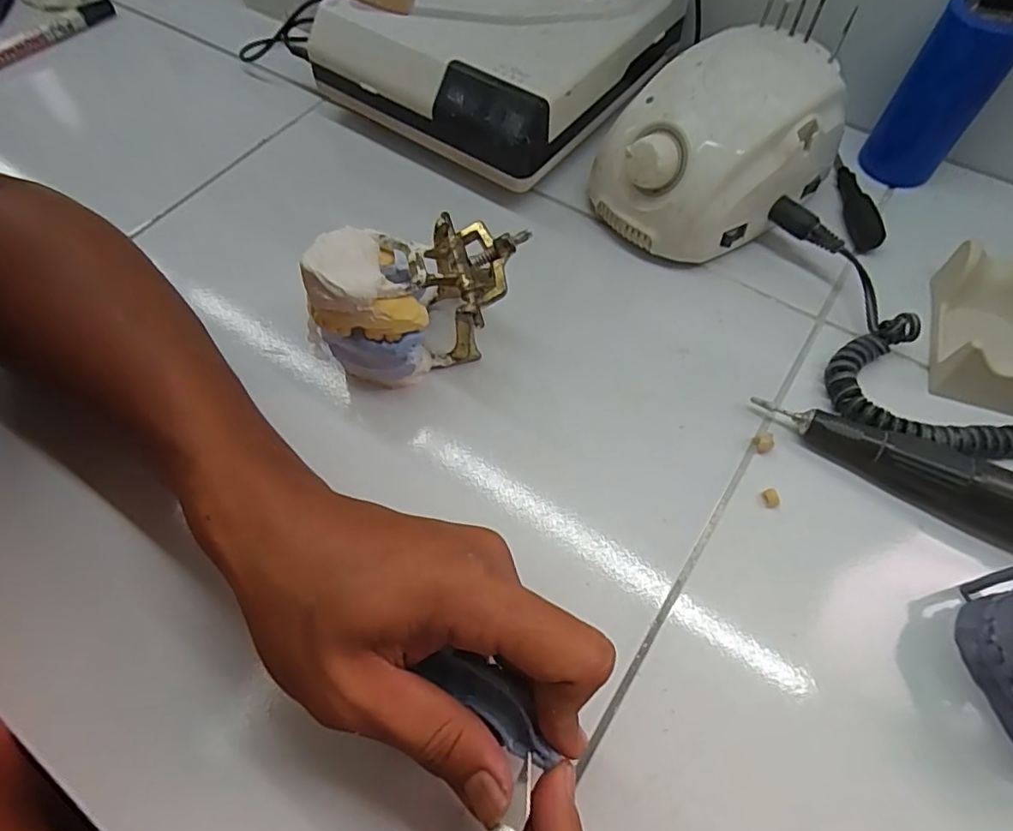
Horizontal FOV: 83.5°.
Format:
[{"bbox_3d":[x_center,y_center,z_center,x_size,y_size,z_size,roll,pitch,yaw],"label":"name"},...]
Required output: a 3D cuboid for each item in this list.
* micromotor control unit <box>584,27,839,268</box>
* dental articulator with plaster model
[{"bbox_3d":[0.130,-0.165,0.353,0.136,0.080,0.097,-34,66,-17],"label":"micromotor control unit"},{"bbox_3d":[-0.043,-0.060,0.297,0.107,0.076,0.065,-32,65,-16],"label":"dental articulator with plaster model"}]

